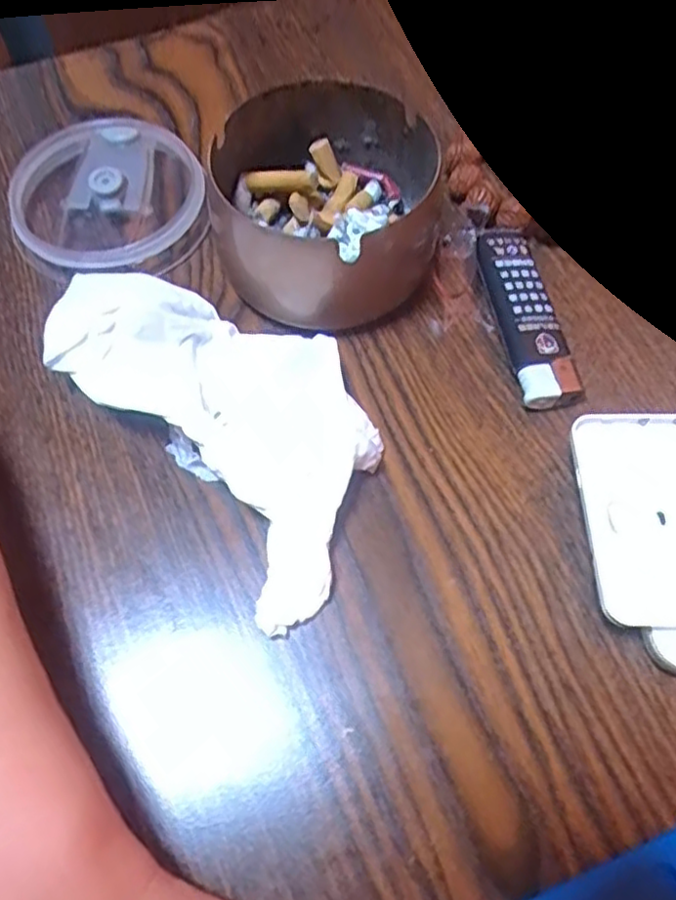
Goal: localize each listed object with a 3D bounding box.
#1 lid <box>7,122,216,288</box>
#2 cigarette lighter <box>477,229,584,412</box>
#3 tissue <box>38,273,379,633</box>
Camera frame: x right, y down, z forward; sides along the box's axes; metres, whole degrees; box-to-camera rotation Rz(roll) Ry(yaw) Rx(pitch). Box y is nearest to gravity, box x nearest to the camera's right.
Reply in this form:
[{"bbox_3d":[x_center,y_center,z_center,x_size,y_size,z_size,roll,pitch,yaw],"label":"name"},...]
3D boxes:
[{"bbox_3d":[-0.096,-0.105,0.287,0.077,0.017,0.080,0,63,0],"label":"lid"},{"bbox_3d":[0.072,-0.052,0.265,0.023,0.012,0.078,-10,64,-5],"label":"cigarette lighter"},{"bbox_3d":[-0.035,-0.016,0.239,0.077,0.024,0.138,-38,69,-17],"label":"tissue"}]

